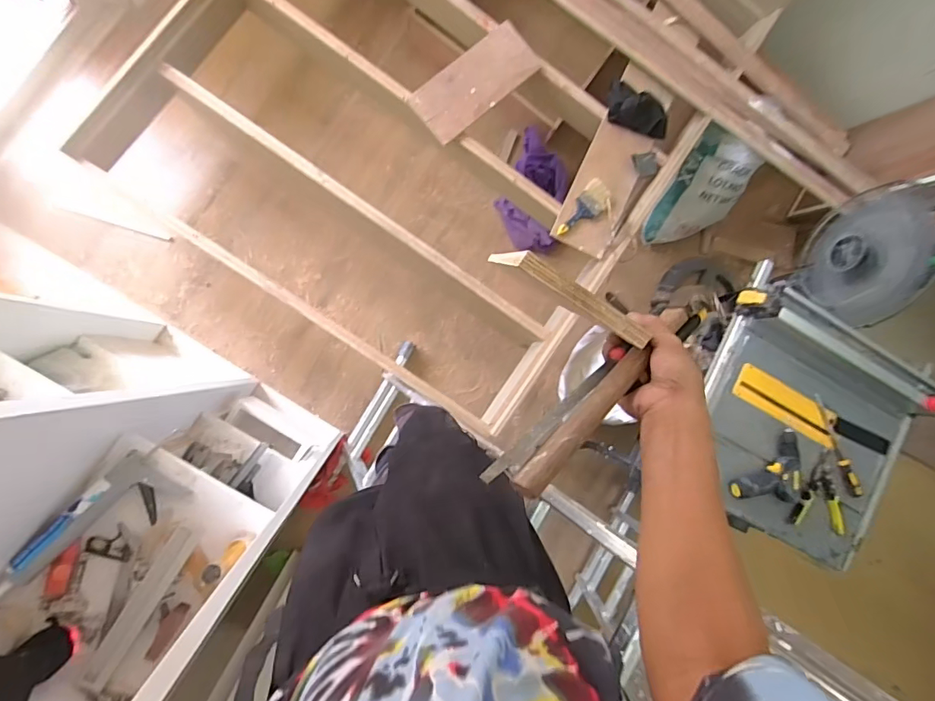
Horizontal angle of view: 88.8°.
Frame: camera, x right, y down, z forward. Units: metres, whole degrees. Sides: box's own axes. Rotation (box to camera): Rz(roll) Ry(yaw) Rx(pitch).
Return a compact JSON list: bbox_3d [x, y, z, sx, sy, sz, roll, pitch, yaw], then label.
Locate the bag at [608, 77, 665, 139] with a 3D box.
[{"bbox_3d":[0.573,-0.795,1.581,0.225,0.096,0.118,17,87,-9],"label":"bag"}]

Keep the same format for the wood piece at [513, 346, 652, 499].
[{"bbox_3d":[0.114,0.065,0.459,0.185,0.024,0.023,-44,96,-17],"label":"wood piece"}]

